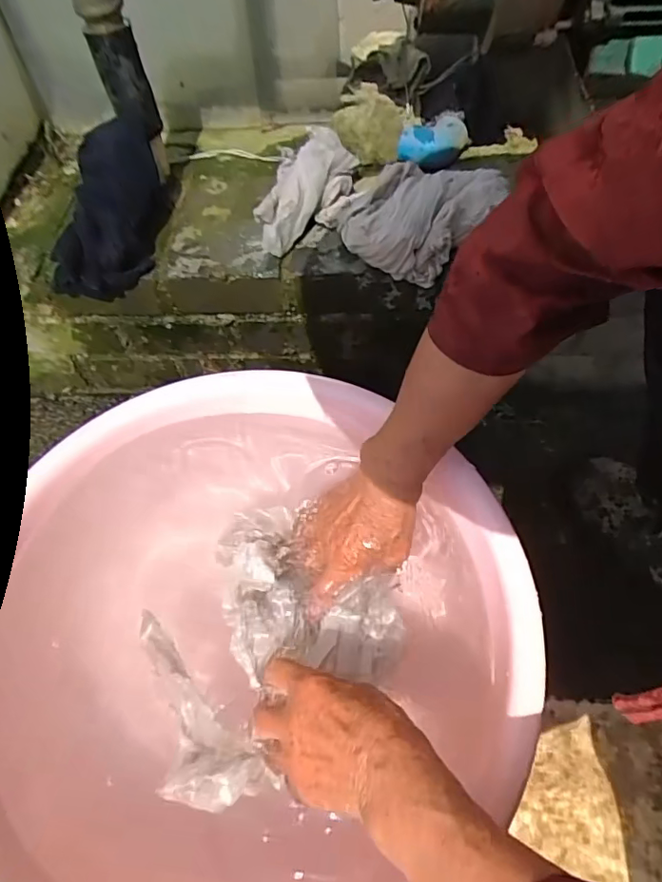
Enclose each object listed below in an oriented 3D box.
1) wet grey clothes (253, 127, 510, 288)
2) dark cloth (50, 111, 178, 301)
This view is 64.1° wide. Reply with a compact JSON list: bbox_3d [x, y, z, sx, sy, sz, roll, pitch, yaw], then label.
[{"bbox_3d":[0.038,-0.224,0.496,0.200,0.071,0.132,20,61,15],"label":"wet grey clothes"},{"bbox_3d":[-0.212,-0.226,0.525,0.081,0.085,0.182,8,74,7],"label":"dark cloth"}]

